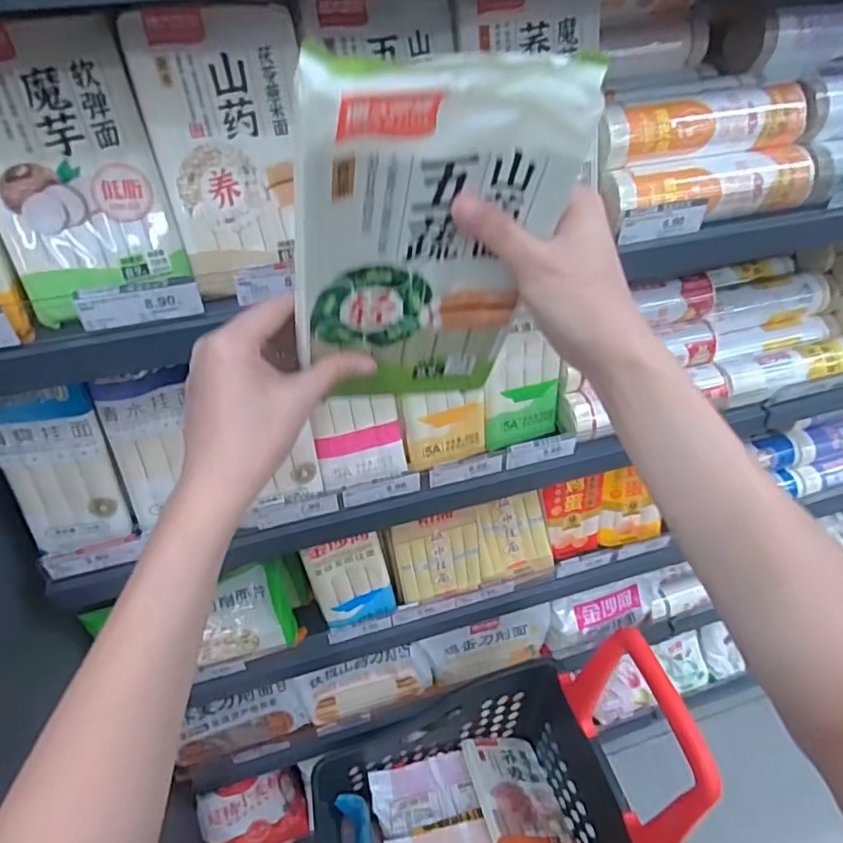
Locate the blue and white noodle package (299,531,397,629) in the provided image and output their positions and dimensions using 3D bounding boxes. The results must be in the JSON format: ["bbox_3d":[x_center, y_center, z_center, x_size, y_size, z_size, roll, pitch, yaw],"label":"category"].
[{"bbox_3d":[-0.105,0.242,0.904,0.118,0.186,0.027,-15,42,-16],"label":"blue and white noodle package"}]

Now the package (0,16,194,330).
[{"bbox_3d":[-0.297,-0.213,0.509,0.137,0.227,0.034,-18,20,-19],"label":"package"}]

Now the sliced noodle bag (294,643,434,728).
[{"bbox_3d":[-0.108,0.494,1.155,0.238,0.125,0.060,-12,17,-11],"label":"sliced noodle bag"}]

